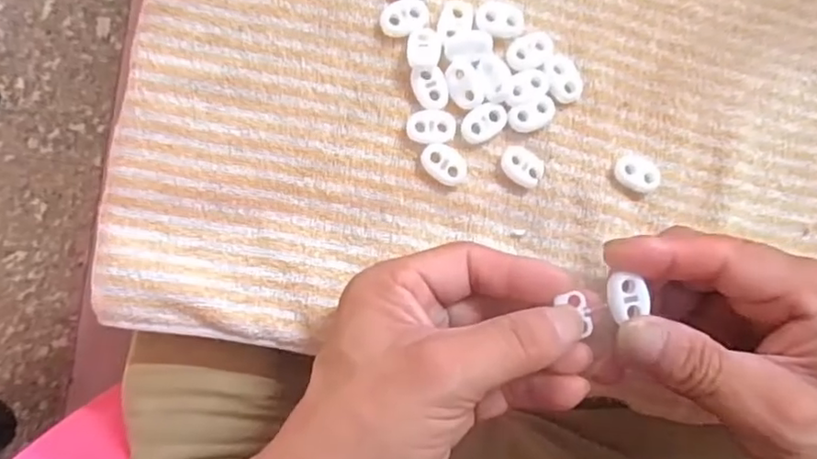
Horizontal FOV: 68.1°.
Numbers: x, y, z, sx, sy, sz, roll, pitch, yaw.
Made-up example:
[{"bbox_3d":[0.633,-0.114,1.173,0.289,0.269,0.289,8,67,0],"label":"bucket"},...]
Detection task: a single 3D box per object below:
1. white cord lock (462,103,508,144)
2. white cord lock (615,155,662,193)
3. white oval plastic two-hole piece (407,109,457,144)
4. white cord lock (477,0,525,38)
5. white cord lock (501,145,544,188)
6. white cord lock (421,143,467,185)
[{"bbox_3d":[0.035,-0.049,0.278,0.022,0.004,0.015,-34,93,-5],"label":"white cord lock"},{"bbox_3d":[0.110,-0.027,0.290,0.022,0.006,0.016,20,87,-6],"label":"white cord lock"},{"bbox_3d":[0.011,-0.047,0.276,0.022,0.004,0.015,0,89,-6],"label":"white oval plastic two-hole piece"},{"bbox_3d":[0.043,-0.099,0.282,0.022,0.004,0.018,2,89,-6],"label":"white cord lock"},{"bbox_3d":[0.054,-0.030,0.284,0.022,0.006,0.017,36,86,-5],"label":"white cord lock"},{"bbox_3d":[0.016,-0.030,0.280,0.022,0.005,0.016,31,86,-5],"label":"white cord lock"}]

